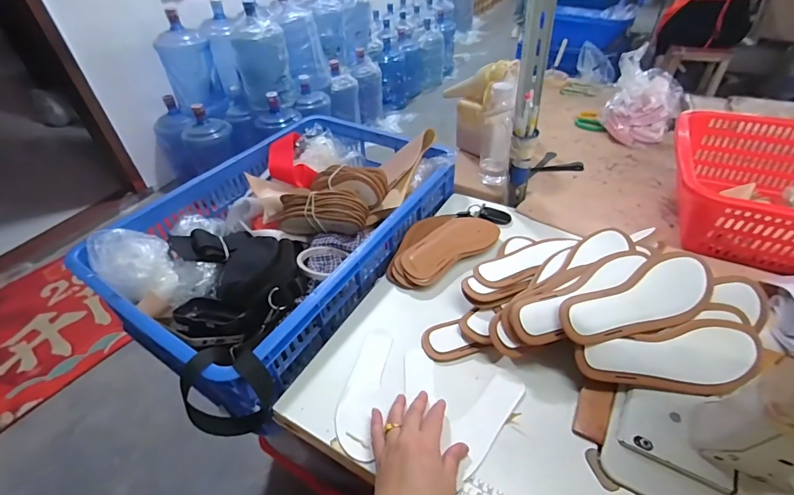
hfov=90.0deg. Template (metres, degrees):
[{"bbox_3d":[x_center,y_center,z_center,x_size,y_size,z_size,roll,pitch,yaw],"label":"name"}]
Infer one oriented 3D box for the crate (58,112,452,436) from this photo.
[{"bbox_3d":[-0.190,-0.049,0.725,0.429,0.116,0.581,21,48,25],"label":"crate"}]

